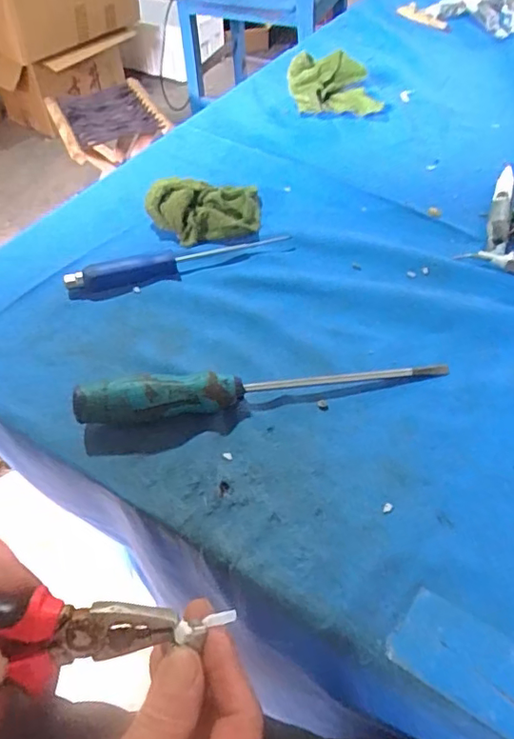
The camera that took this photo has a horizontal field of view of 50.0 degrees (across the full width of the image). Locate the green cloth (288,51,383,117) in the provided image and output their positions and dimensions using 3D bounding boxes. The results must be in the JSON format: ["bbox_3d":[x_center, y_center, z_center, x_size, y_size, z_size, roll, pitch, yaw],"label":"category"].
[{"bbox_3d":[0.091,-0.330,0.642,0.109,0.049,0.052,2,50,4],"label":"green cloth"}]

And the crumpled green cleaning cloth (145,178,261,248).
[{"bbox_3d":[-0.045,-0.146,0.501,0.103,0.038,0.055,-12,50,-7],"label":"crumpled green cleaning cloth"}]

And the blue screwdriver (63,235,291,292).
[{"bbox_3d":[-0.065,-0.094,0.469,0.187,0.018,0.019,-15,51,-10],"label":"blue screwdriver"}]

